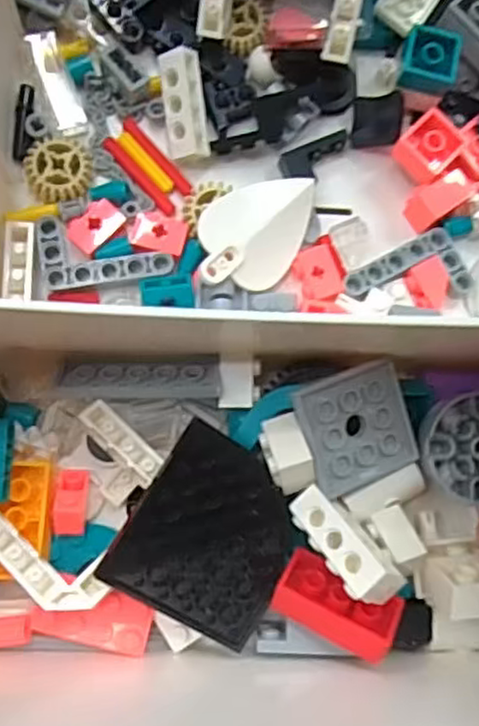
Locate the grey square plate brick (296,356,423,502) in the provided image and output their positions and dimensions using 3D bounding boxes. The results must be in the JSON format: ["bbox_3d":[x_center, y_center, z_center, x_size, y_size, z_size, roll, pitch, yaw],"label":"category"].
[{"bbox_3d":[0.033,0.018,0.185,0.031,0.006,0.031,-19,84,-9],"label":"grey square plate brick"}]

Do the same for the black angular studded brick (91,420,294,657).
[{"bbox_3d":[-0.006,0.046,0.179,0.047,0.004,0.046,36,81,-21],"label":"black angular studded brick"}]

